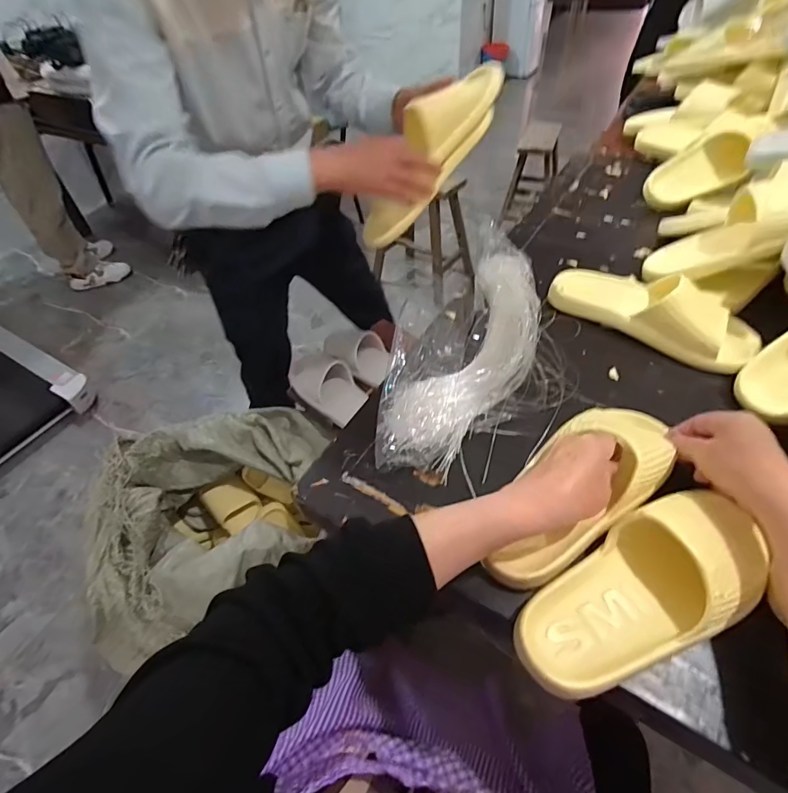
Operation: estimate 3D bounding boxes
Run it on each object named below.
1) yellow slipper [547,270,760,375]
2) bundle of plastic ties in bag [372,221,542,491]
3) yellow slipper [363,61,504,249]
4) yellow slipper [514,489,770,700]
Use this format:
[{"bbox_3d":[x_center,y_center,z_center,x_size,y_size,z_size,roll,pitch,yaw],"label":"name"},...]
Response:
[{"bbox_3d":[0.334,-0.125,0.580,0.251,0.059,0.106,33,59,29],"label":"yellow slipper"},{"bbox_3d":[0.081,-0.051,0.550,0.158,0.072,0.351,18,53,20],"label":"bundle of plastic ties in bag"},{"bbox_3d":[0.046,-0.360,0.680,0.299,0.091,0.086,-50,48,21],"label":"yellow slipper"},{"bbox_3d":[0.202,0.143,0.350,0.225,0.060,0.090,-22,50,-13],"label":"yellow slipper"}]

